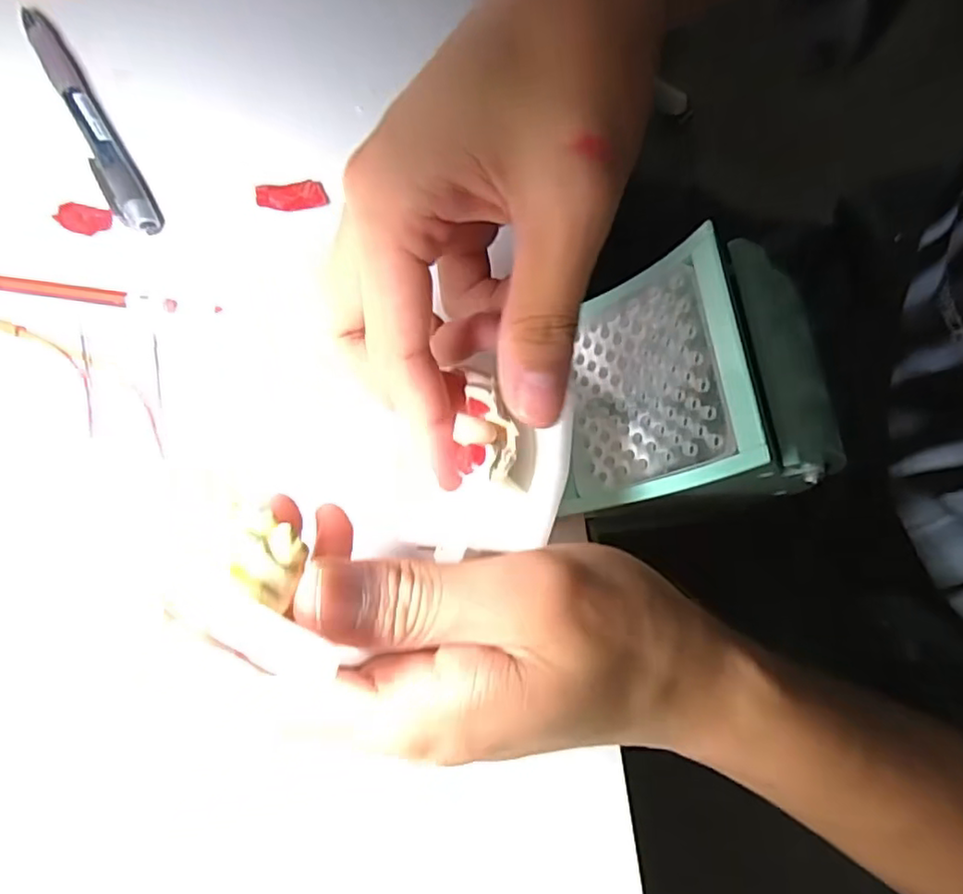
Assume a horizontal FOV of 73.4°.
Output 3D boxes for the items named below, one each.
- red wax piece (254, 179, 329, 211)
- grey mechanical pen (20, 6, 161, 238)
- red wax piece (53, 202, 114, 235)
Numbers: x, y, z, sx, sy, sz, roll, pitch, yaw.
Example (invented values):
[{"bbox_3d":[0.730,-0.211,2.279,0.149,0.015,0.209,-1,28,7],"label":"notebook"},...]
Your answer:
[{"bbox_3d":[-0.081,-0.107,0.275,0.029,0.004,0.014,-4,76,1],"label":"red wax piece"},{"bbox_3d":[-0.174,-0.145,0.283,0.017,0.009,0.132,-31,77,-6],"label":"grey mechanical pen"},{"bbox_3d":[-0.171,-0.098,0.276,0.025,0.004,0.014,12,77,4],"label":"red wax piece"}]

